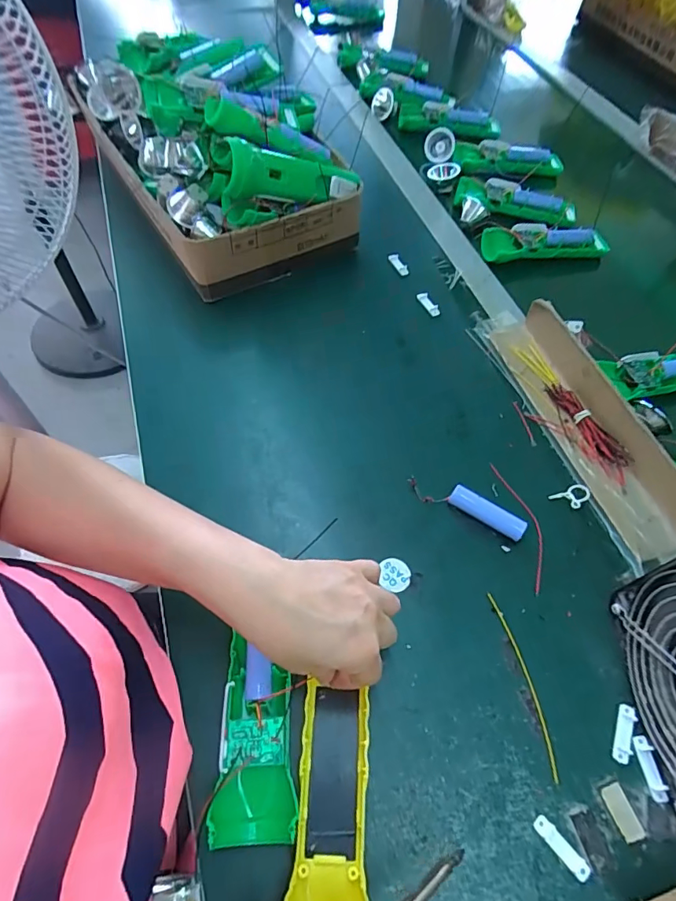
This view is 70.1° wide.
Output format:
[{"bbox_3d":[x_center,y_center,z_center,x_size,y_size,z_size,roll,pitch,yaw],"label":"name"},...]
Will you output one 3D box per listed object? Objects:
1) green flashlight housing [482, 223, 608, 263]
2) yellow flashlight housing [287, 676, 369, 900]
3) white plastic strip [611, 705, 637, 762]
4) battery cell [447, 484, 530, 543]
[{"bbox_3d":[0.269,-0.272,0.628,0.161,0.025,0.046,-10,55,-10],"label":"green flashlight housing"},{"bbox_3d":[-0.005,0.222,0.298,0.045,0.026,0.132,9,60,1],"label":"yellow flashlight housing"},{"bbox_3d":[0.199,0.196,0.335,0.014,0.004,0.038,22,56,12],"label":"white plastic strip"},{"bbox_3d":[0.127,0.053,0.412,0.065,0.018,0.016,31,58,18],"label":"battery cell"}]

